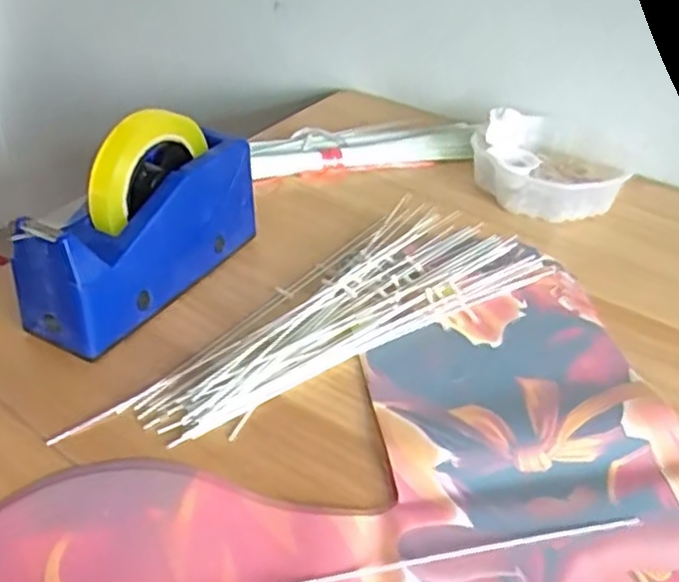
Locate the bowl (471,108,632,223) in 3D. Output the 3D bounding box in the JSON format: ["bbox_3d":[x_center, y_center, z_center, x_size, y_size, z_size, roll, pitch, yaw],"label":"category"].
[{"bbox_3d":[0.210,-0.133,0.729,0.141,0.057,0.137,6,37,2],"label":"bowl"}]

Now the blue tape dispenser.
[{"bbox_3d":[-0.147,-0.058,0.542,0.064,0.132,0.201,22,41,22],"label":"blue tape dispenser"}]

